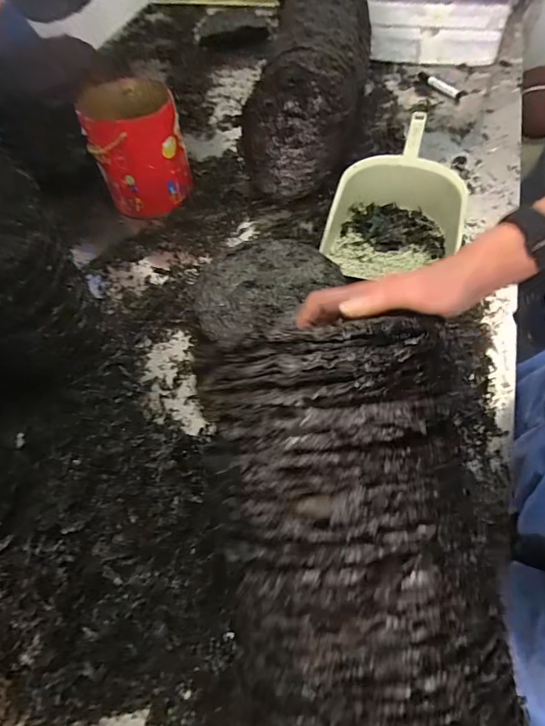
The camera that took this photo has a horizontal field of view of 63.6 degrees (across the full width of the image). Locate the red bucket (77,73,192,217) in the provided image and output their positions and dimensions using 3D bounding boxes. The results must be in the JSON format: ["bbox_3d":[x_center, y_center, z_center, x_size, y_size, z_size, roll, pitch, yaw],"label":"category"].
[{"bbox_3d":[-0.259,-0.416,0.842,0.159,0.182,0.189,-21,58,-9],"label":"red bucket"}]

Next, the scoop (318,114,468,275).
[{"bbox_3d":[0.228,-0.285,0.769,0.216,0.096,0.329,17,61,15],"label":"scoop"}]

